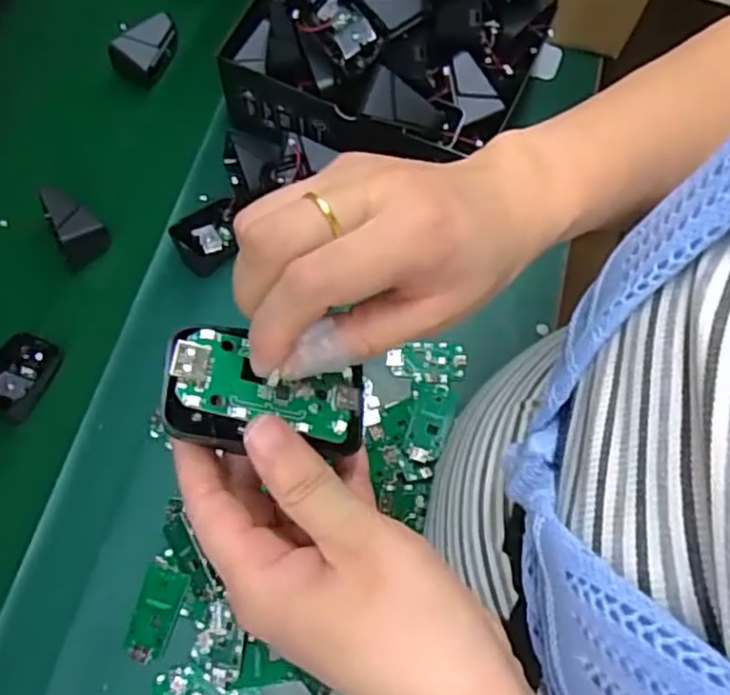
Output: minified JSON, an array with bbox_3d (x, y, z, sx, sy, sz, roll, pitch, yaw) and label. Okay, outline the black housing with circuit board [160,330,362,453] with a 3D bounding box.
[{"bbox_3d":[-0.034,0.015,0.241,0.068,0.015,0.038,12,68,-13],"label":"black housing with circuit board"}]

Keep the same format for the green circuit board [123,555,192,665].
[{"bbox_3d":[-0.146,0.185,0.483,0.031,0.011,0.065,17,69,4],"label":"green circuit board"}]

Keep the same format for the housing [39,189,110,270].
[{"bbox_3d":[-0.248,-0.105,0.584,0.039,0.025,0.067,-31,73,-13],"label":"housing"}]

